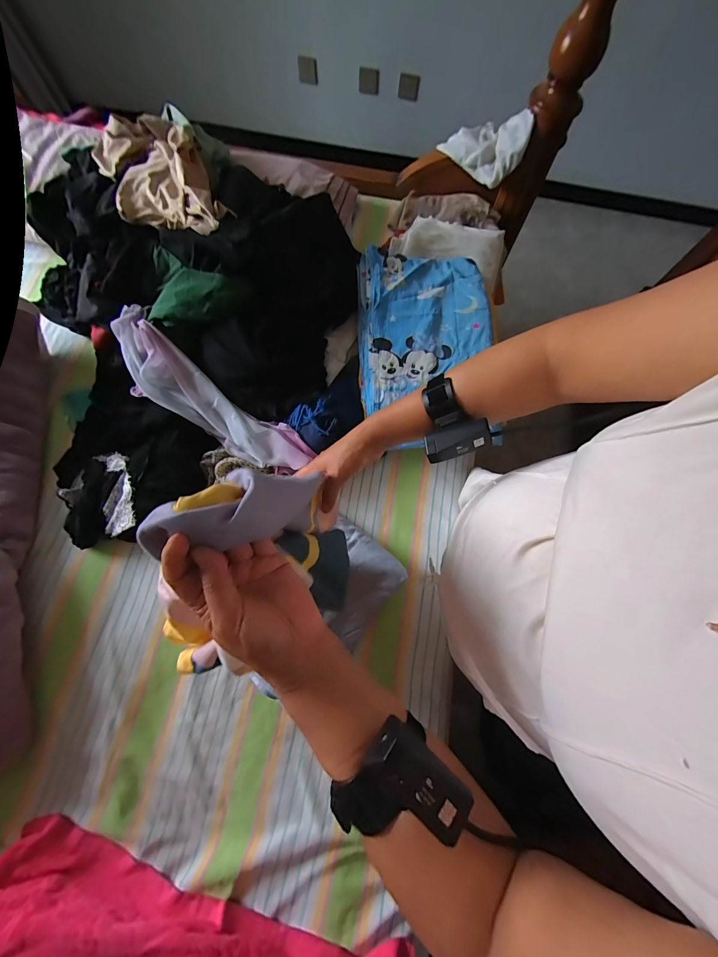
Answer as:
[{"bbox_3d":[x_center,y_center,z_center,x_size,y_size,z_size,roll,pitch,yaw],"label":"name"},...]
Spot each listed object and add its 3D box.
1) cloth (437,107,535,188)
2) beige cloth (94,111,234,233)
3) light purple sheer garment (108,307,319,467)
[{"bbox_3d":[0.318,-0.857,0.849,0.213,0.119,0.076,31,75,8],"label":"cloth"},{"bbox_3d":[-0.436,-0.664,0.721,0.213,0.083,0.424,-29,76,-9],"label":"beige cloth"},{"bbox_3d":[-0.300,-0.149,0.665,0.445,0.112,0.127,37,76,9],"label":"light purple sheer garment"}]

